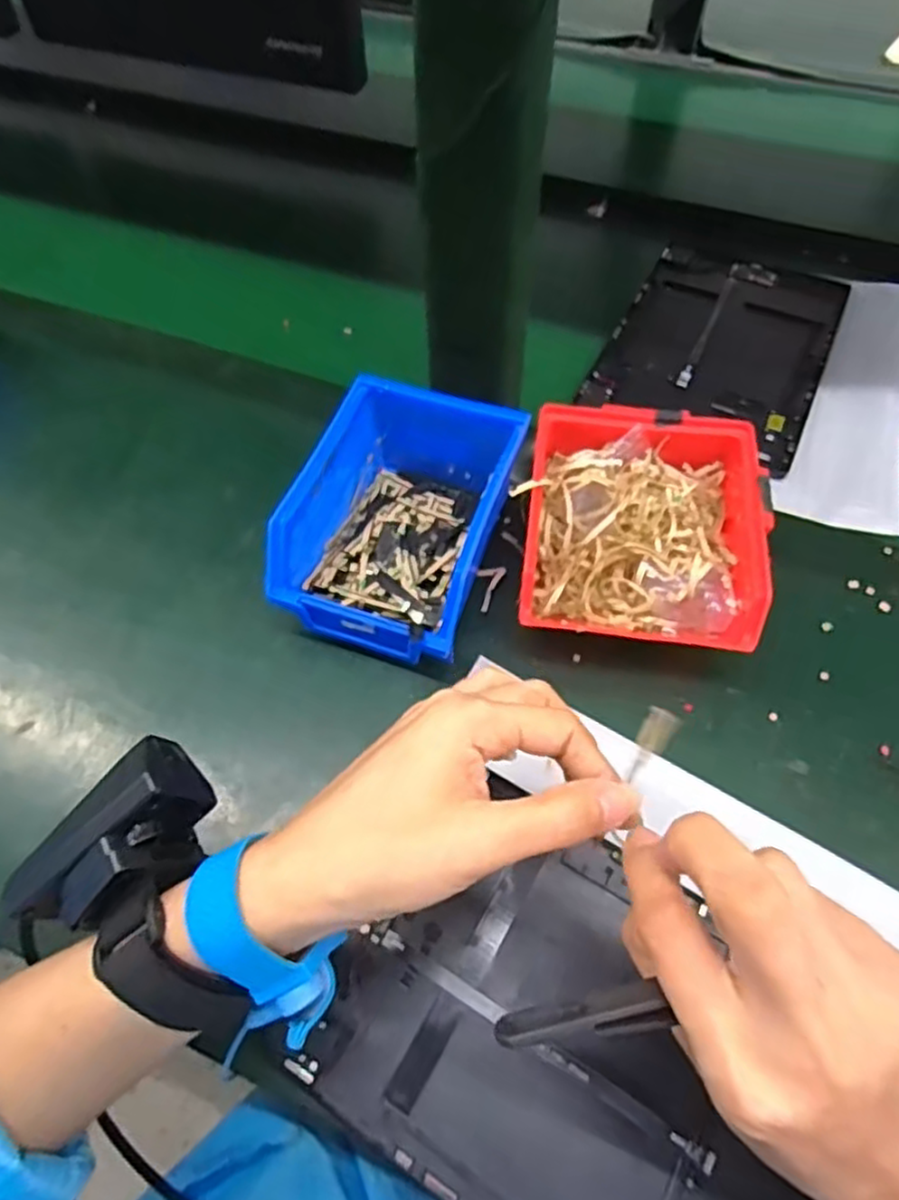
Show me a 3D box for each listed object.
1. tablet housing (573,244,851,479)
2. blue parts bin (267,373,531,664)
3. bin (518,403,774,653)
[{"bbox_3d":[0.212,-0.201,0.550,0.153,0.008,0.224,23,61,14],"label":"tablet housing"},{"bbox_3d":[-0.022,-0.054,0.414,0.106,0.077,0.174,17,59,11],"label":"blue parts bin"},{"bbox_3d":[0.105,-0.035,0.401,0.120,0.071,0.130,7,58,5],"label":"bin"}]

